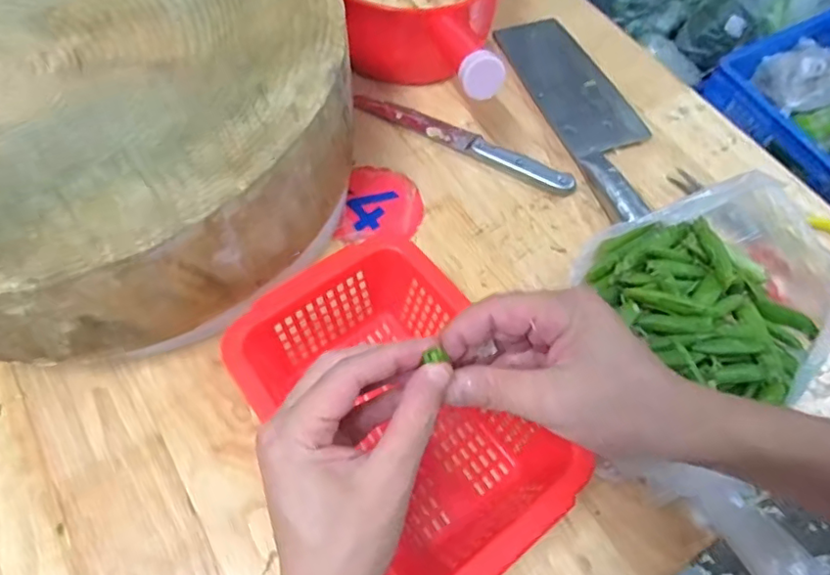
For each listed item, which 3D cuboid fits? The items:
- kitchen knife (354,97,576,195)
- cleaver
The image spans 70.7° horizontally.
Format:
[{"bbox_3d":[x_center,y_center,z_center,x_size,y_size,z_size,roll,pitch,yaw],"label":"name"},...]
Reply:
[{"bbox_3d":[0.046,-0.147,0.582,0.234,0.013,0.024,25,64,11],"label":"kitchen knife"},{"bbox_3d":[0.181,-0.188,0.608,0.093,0.023,0.278,-19,64,-12],"label":"cleaver"}]

